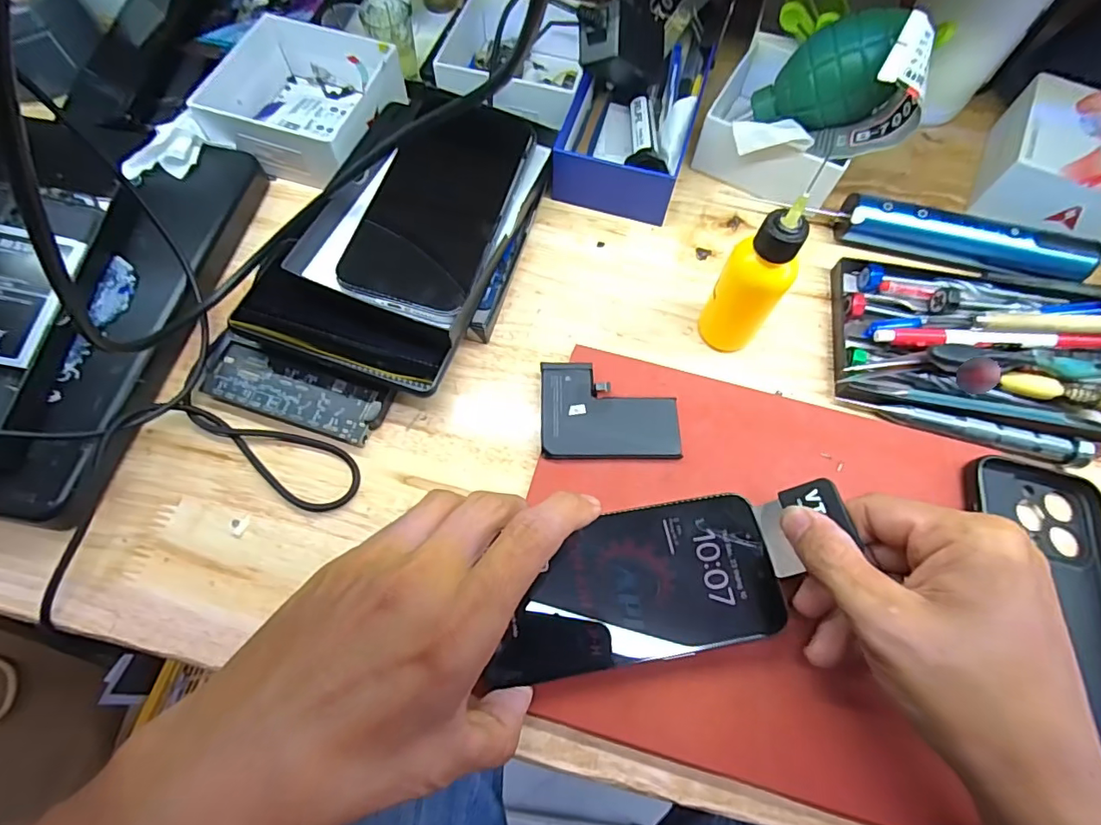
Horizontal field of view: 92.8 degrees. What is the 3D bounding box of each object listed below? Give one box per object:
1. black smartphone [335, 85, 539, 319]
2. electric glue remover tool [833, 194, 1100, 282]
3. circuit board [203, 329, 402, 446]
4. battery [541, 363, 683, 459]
[{"bbox_3d":[-0.066,-0.131,0.320,0.077,0.007,0.164,16,65,2],"label":"black smartphone"},{"bbox_3d":[0.269,-0.112,0.345,0.150,0.030,0.026,18,68,6],"label":"electric glue remover tool"},{"bbox_3d":[-0.146,-0.013,0.299,0.106,0.009,0.037,19,68,6],"label":"circuit board"},{"bbox_3d":[0.033,-0.002,0.296,0.076,0.004,0.058,0,67,-3],"label":"battery"}]

